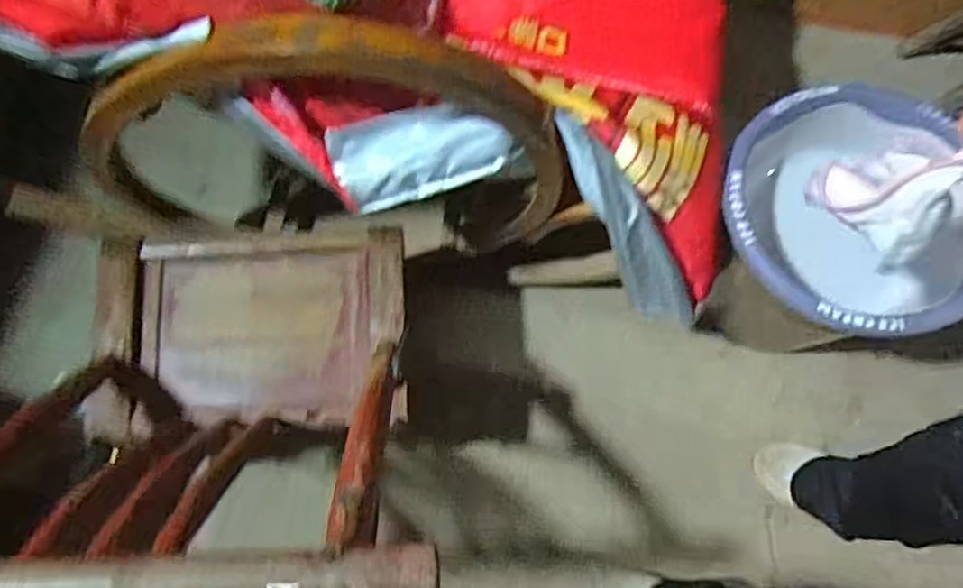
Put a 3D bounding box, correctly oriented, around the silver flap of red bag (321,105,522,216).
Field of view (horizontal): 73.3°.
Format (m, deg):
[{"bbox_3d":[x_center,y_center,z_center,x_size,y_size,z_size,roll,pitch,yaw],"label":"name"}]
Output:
[{"bbox_3d":[-0.062,-0.148,0.692,0.188,0.093,0.027,-10,29,1],"label":"silver flap of red bag"}]

